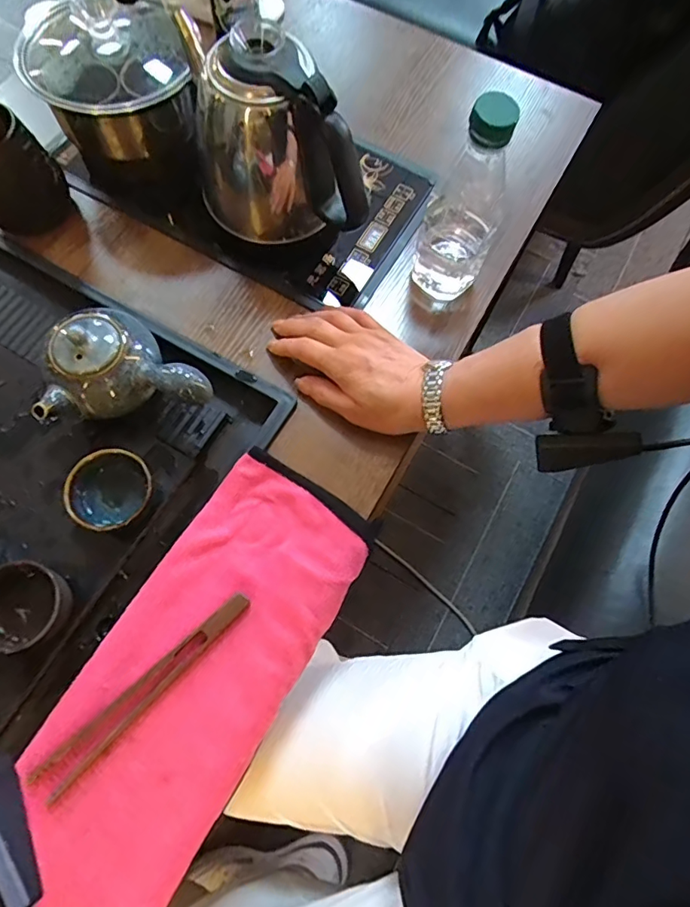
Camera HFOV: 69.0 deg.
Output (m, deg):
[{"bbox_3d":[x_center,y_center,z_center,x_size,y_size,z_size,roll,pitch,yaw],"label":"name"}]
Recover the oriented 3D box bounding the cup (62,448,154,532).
[{"bbox_3d":[-0.184,0.031,0.396,0.060,0.050,0.061,1,70,-2],"label":"cup"}]

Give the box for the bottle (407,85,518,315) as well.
[{"bbox_3d":[0.101,-0.207,0.420,0.061,0.173,0.069,23,71,5],"label":"bottle"}]

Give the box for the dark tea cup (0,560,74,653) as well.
[{"bbox_3d":[-0.238,0.111,0.371,0.058,0.049,0.056,1,70,-2],"label":"dark tea cup"}]

